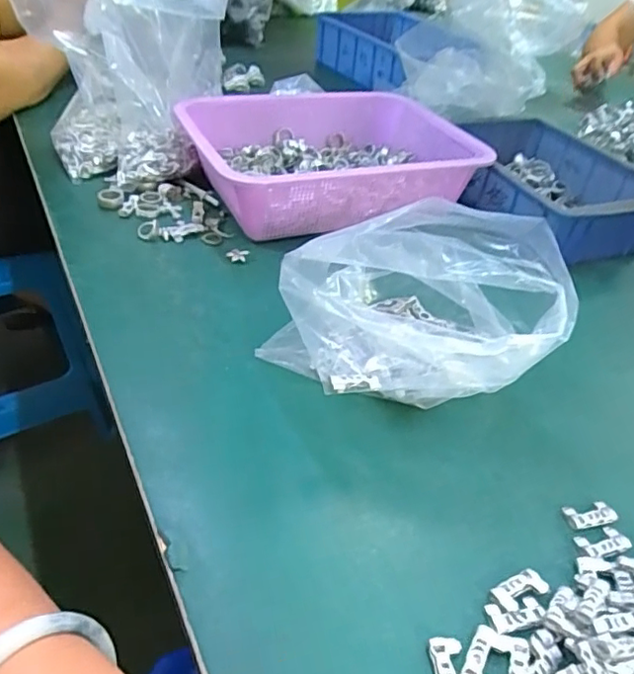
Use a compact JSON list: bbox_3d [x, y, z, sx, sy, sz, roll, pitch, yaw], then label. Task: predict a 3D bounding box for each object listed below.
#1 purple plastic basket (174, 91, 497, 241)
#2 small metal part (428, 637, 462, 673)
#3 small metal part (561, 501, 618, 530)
[{"bbox_3d":[0.017,-0.204,0.648,0.325,0.083,0.237,-10,41,-20],"label":"purple plastic basket"},{"bbox_3d":[0.064,0.159,0.271,0.016,0.005,0.031,-1,39,-10],"label":"small metal part"},{"bbox_3d":[0.168,0.109,0.350,0.033,0.006,0.015,-3,39,-12],"label":"small metal part"}]

